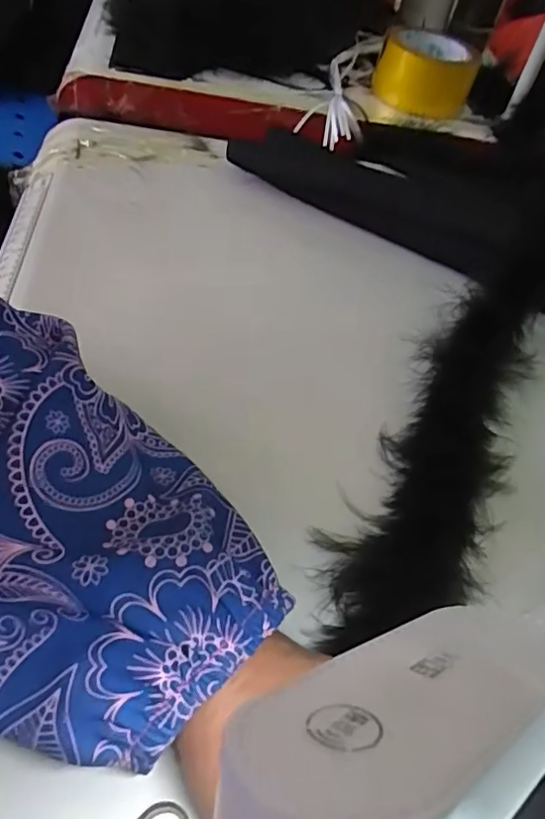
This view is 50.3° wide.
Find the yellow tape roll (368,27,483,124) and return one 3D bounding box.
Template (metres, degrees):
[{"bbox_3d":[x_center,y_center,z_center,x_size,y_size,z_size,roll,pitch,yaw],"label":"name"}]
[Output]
[{"bbox_3d":[0.178,-0.392,0.665,0.105,0.058,0.105,21,49,3],"label":"yellow tape roll"}]

